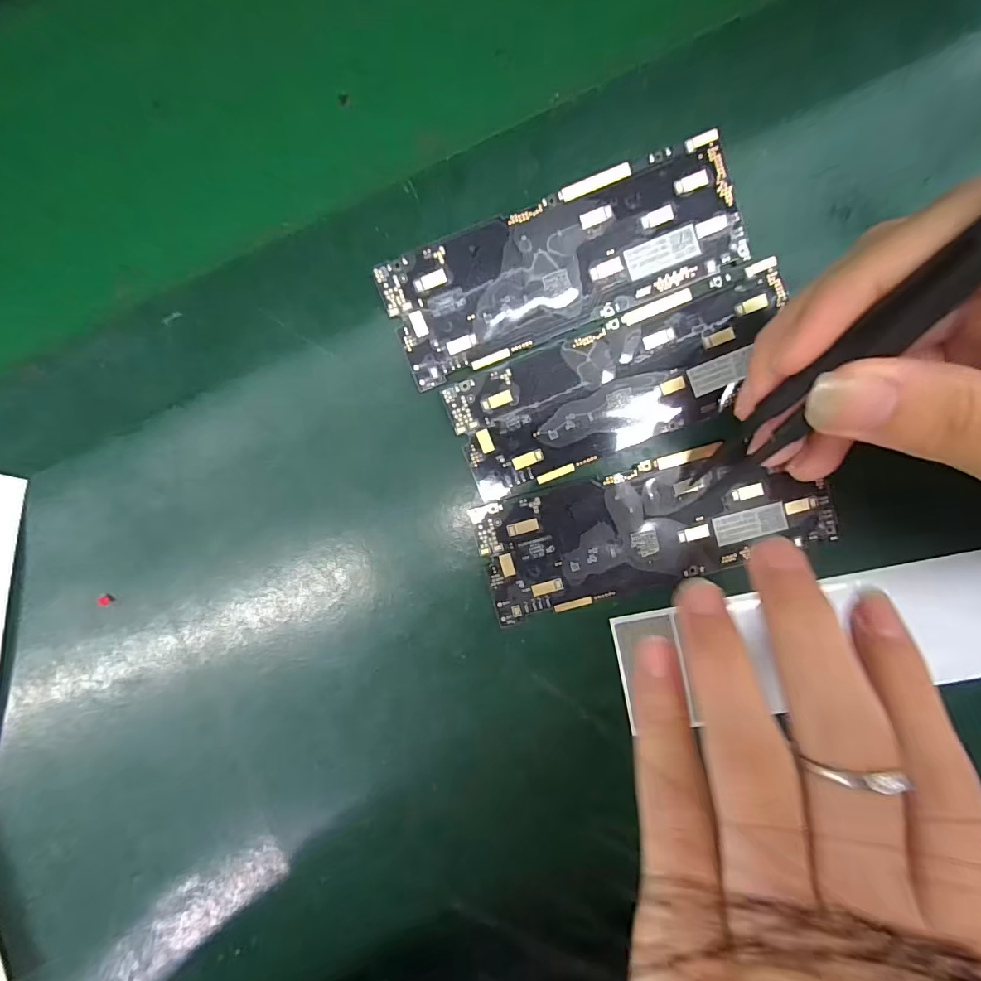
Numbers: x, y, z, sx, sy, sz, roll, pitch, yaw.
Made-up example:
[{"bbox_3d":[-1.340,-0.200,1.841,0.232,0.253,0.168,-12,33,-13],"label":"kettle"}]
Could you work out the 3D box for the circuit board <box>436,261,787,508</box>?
[{"bbox_3d":[0.046,-0.037,0.166,0.119,0.004,0.047,-19,94,3],"label":"circuit board"}]

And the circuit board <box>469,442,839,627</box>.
[{"bbox_3d":[0.057,0.013,0.169,0.122,0.004,0.045,-15,92,2],"label":"circuit board"}]

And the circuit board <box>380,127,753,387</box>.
[{"bbox_3d":[0.025,-0.078,0.163,0.122,0.004,0.044,-21,92,2],"label":"circuit board"}]

